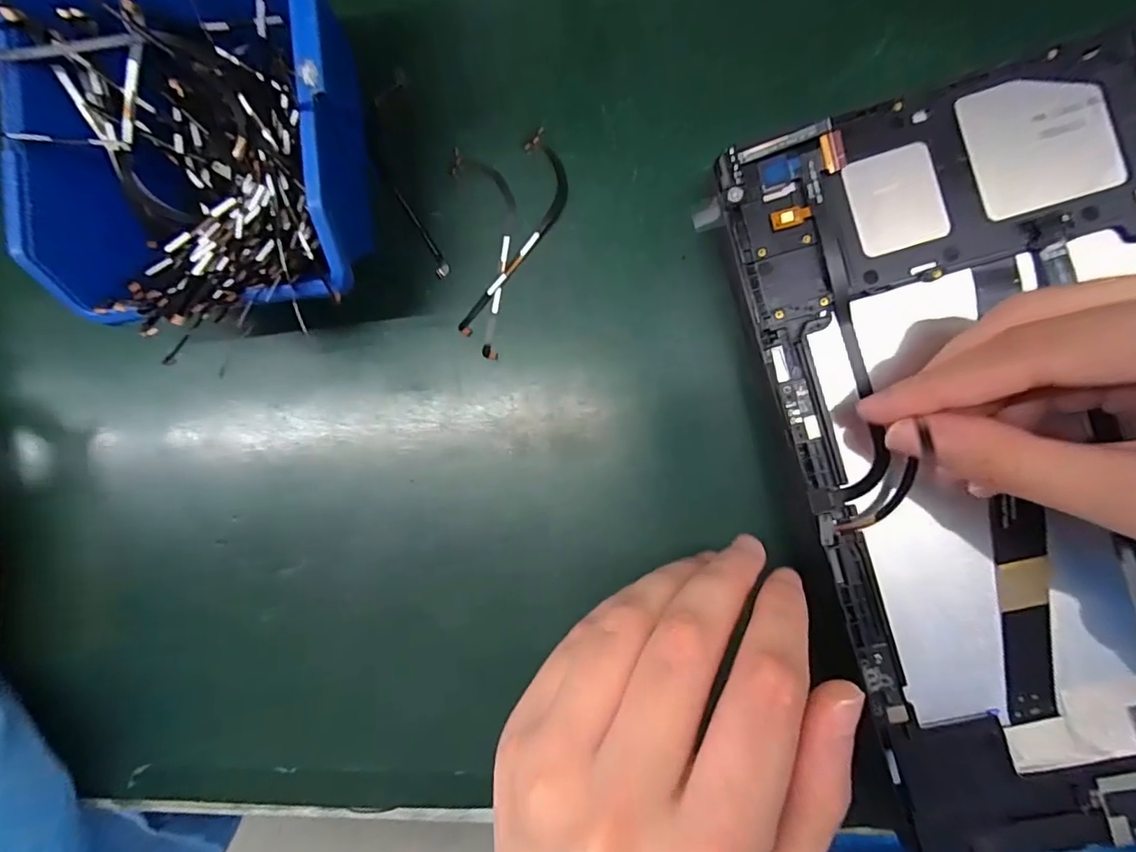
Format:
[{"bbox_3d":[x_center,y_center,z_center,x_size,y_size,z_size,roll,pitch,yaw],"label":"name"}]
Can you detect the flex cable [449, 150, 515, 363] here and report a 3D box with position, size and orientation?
[{"bbox_3d":[-0.031,-0.072,0.216,0.024,0.004,0.088,-11,88,8],"label":"flex cable"}]

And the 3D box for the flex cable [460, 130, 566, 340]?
[{"bbox_3d":[-0.019,-0.076,0.213,0.023,0.004,0.087,22,93,7],"label":"flex cable"}]

